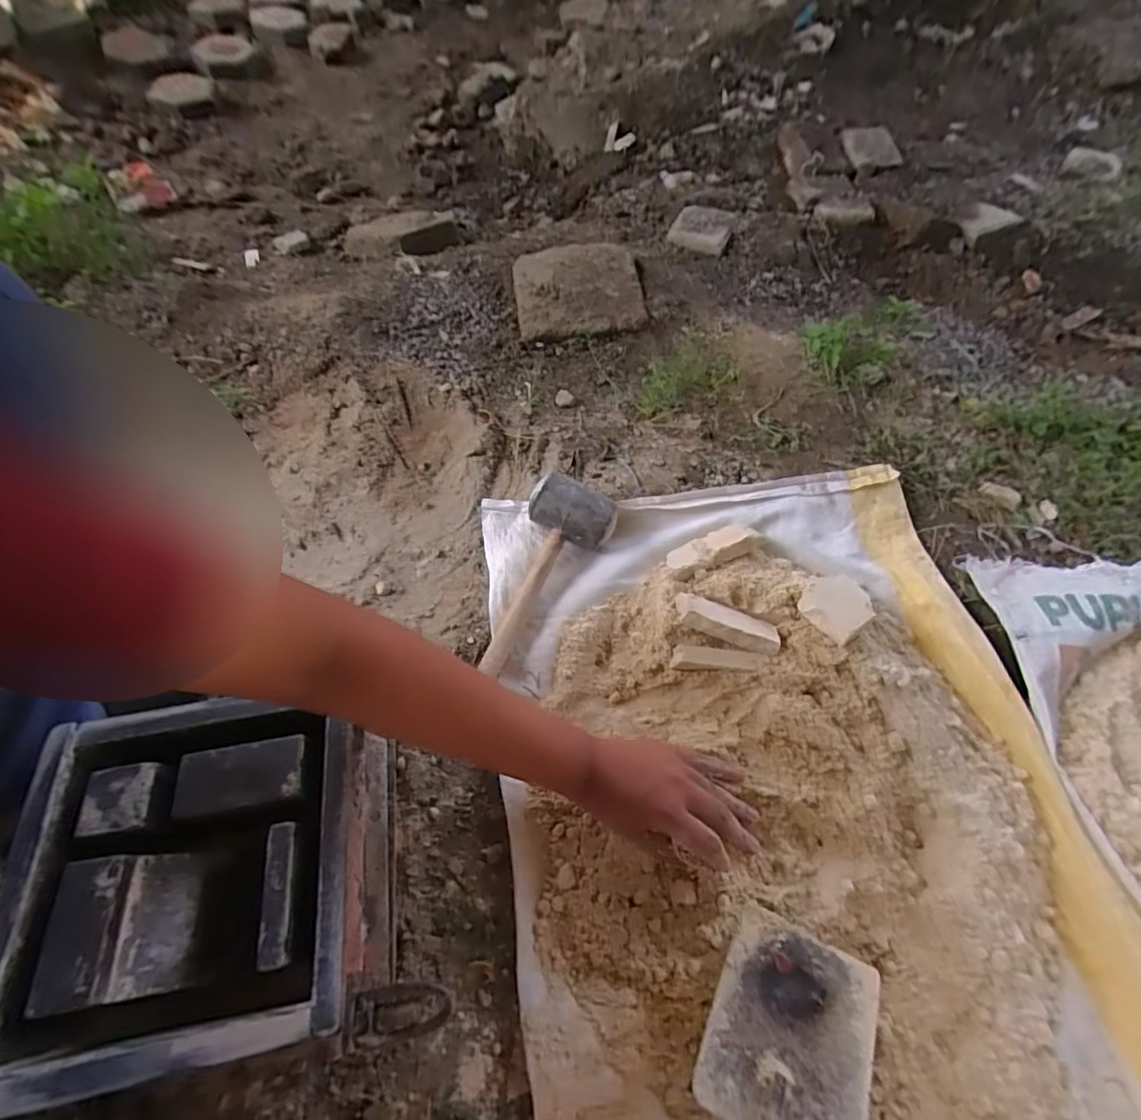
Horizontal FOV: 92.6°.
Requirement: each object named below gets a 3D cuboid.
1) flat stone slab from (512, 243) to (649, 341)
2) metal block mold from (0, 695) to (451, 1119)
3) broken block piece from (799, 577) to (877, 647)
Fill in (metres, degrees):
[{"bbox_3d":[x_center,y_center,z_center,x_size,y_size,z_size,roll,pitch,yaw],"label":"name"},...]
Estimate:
[{"bbox_3d":[0.012,-0.444,0.892,0.203,0.049,0.201,-6,59,-3],"label":"flat stone slab"},{"bbox_3d":[-0.264,0.256,0.447,0.289,0.123,0.249,-8,59,-7],"label":"metal block mold"},{"bbox_3d":[0.280,0.046,0.570,0.077,0.019,0.066,-25,47,-25],"label":"broken block piece"}]

